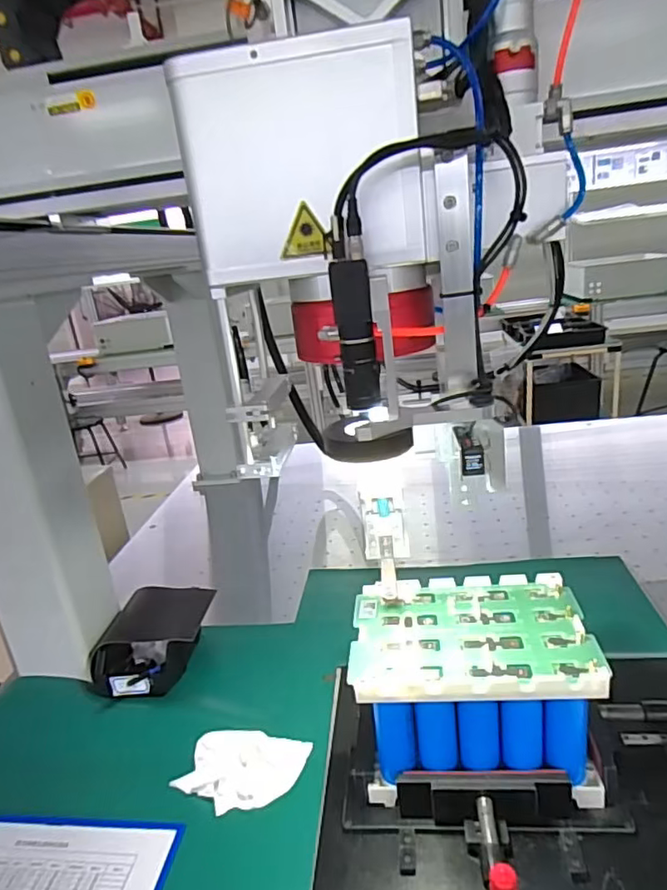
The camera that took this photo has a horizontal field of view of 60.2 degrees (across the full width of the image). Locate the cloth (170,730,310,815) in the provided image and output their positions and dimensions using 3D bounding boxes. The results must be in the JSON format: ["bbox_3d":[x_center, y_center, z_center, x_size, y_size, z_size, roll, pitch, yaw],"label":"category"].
[{"bbox_3d":[-0.108,0.377,0.677,0.138,0.021,0.094,-2,18,16],"label":"cloth"}]

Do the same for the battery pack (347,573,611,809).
[{"bbox_3d":[0.154,0.274,0.647,0.238,0.166,0.180,-5,19,8],"label":"battery pack"}]

